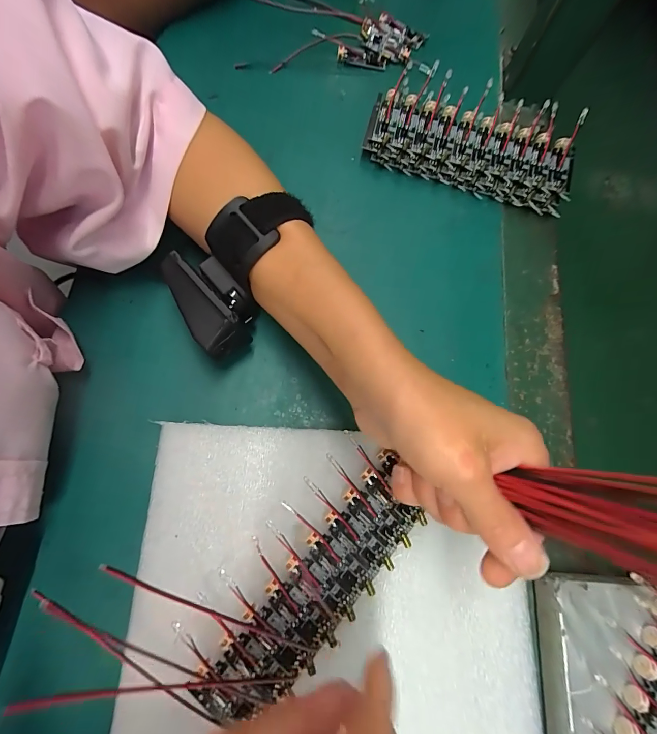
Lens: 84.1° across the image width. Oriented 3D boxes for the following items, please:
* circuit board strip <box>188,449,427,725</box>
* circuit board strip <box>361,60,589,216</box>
[{"bbox_3d":[-0.003,0.119,0.198,0.044,0.012,0.147,42,73,6],"label":"circuit board strip"},{"bbox_3d":[0.117,-0.184,0.292,0.165,0.015,0.080,17,91,-2],"label":"circuit board strip"}]

